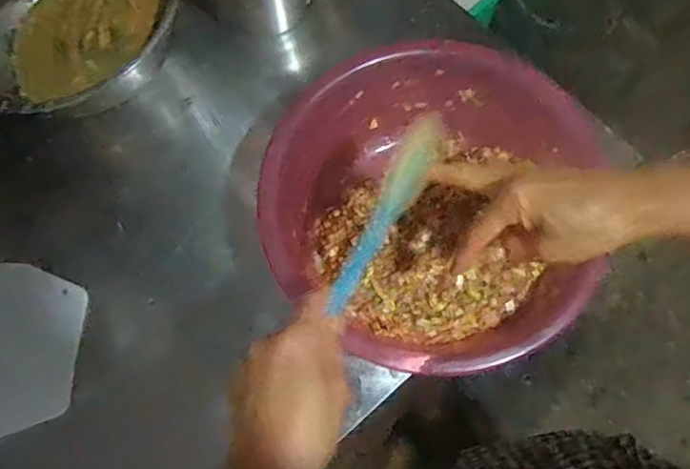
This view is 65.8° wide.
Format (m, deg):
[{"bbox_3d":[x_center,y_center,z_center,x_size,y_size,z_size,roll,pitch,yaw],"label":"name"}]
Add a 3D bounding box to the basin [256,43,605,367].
[{"bbox_3d":[0.084,-0.020,0.538,0.303,0.116,0.297,0,73,1],"label":"basin"}]

